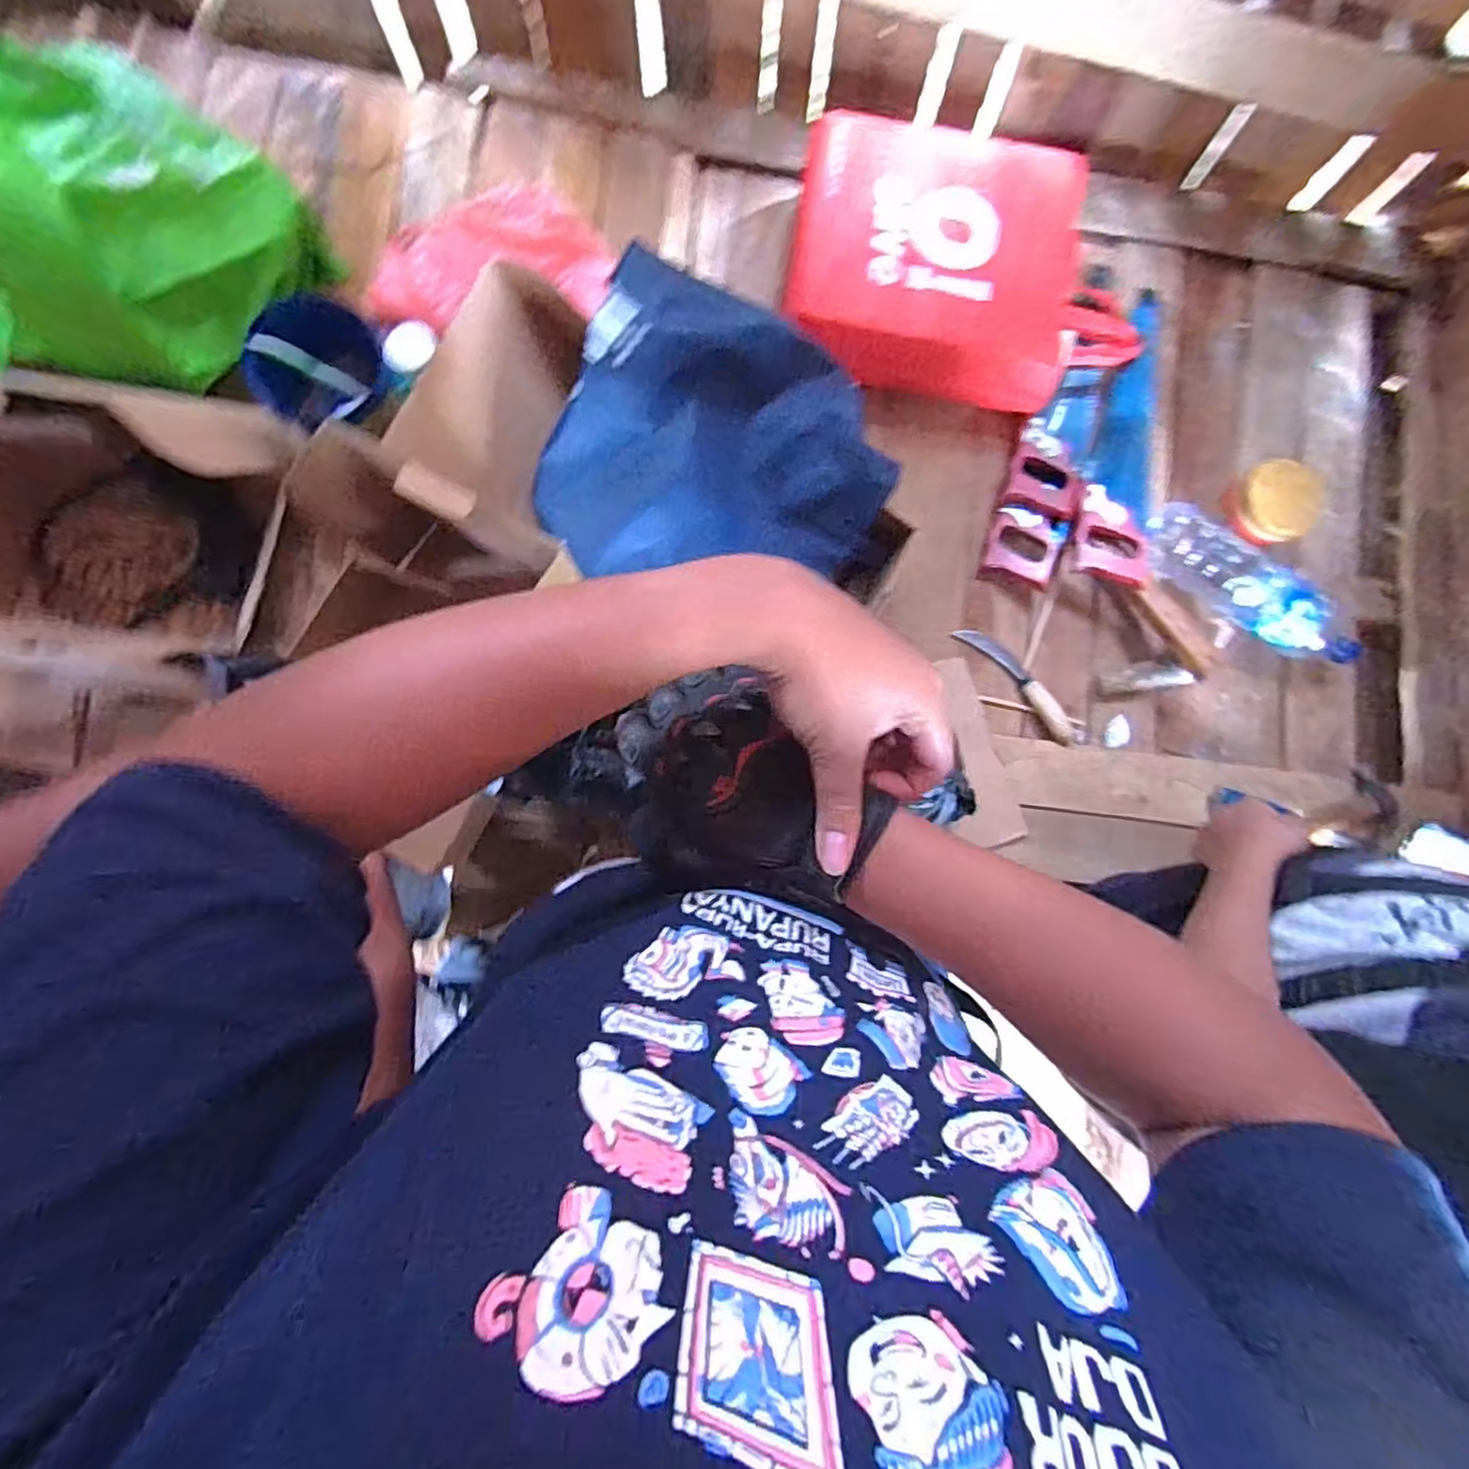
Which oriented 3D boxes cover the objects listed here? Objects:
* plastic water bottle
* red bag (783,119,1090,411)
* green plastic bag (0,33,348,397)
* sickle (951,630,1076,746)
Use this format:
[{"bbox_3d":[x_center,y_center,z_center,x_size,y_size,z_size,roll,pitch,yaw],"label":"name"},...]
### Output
[{"bbox_3d":[0.679,-0.189,0.884,0.310,0.078,0.081,36,83,2],"label":"plastic water bottle"},{"bbox_3d":[0.265,-0.608,0.872,0.375,0.119,0.320,11,83,-2],"label":"red bag"},{"bbox_3d":[-0.700,-0.550,0.745,0.279,0.219,0.364,37,83,2],"label":"green plastic bag"},{"bbox_3d":[0.378,-0.069,0.893,0.036,0.029,0.203,-38,86,-7],"label":"sickle"}]

